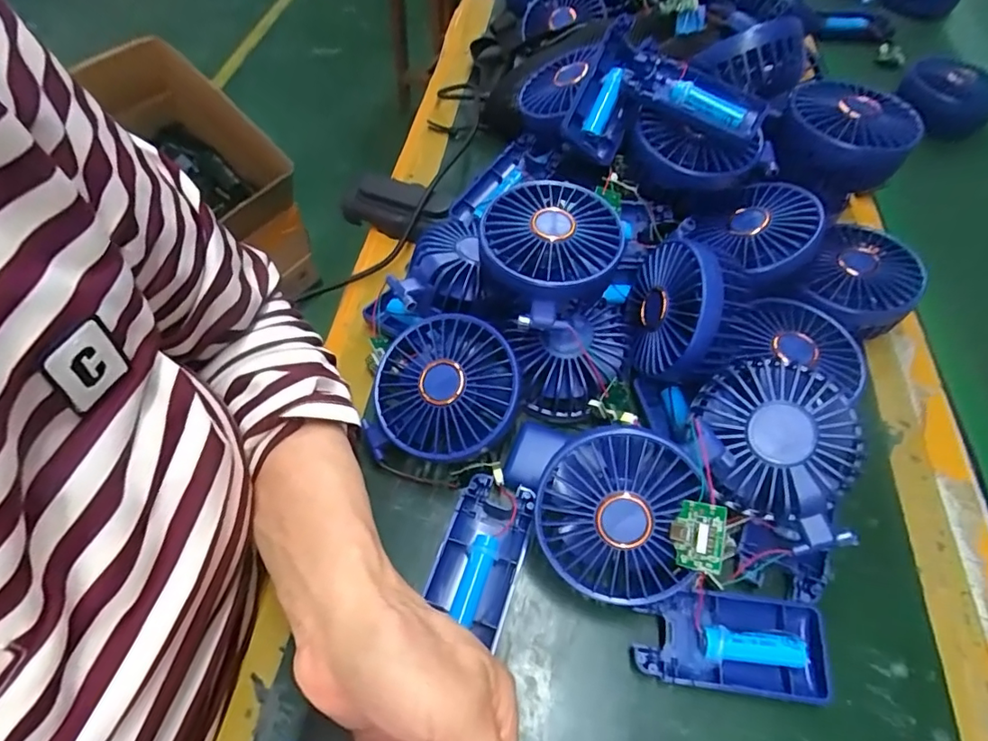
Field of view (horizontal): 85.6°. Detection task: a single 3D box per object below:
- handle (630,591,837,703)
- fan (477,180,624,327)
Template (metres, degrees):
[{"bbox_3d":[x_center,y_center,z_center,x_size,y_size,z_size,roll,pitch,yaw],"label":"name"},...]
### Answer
[{"bbox_3d":[0.118,0.138,0.270,0.091,0.014,0.042,7,58,4],"label":"handle"},{"bbox_3d":[0.035,-0.078,0.325,0.082,0.028,0.085,0,57,0],"label":"fan"}]

